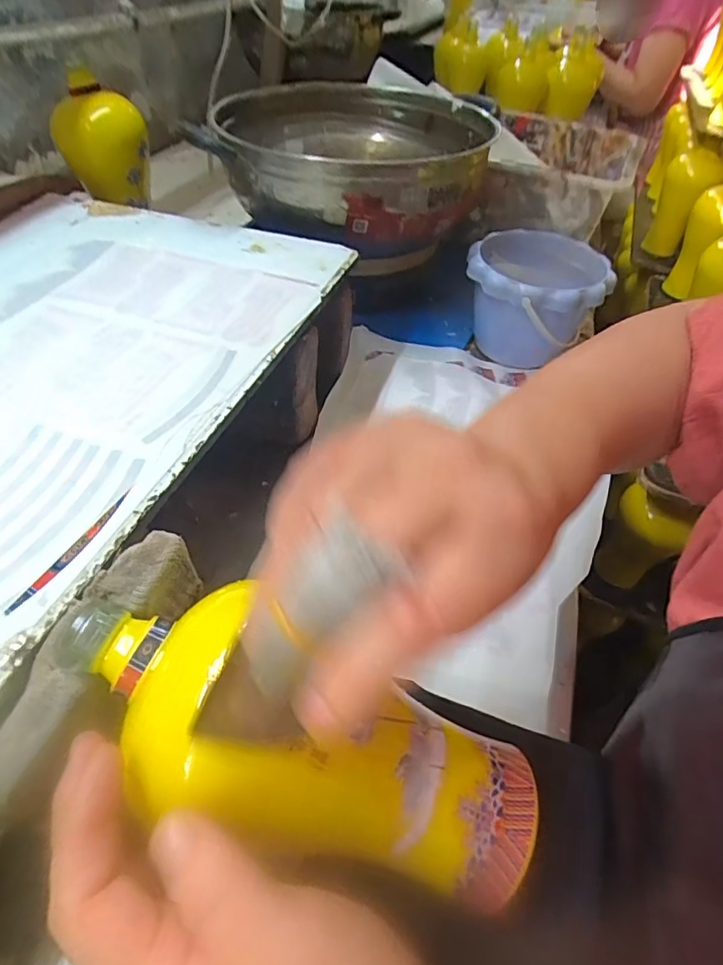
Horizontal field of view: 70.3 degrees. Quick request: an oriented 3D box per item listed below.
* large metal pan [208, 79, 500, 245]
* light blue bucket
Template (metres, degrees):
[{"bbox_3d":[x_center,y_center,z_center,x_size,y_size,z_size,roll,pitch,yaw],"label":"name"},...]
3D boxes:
[{"bbox_3d":[-0.008,-0.416,0.630,0.316,0.073,0.380,15,50,12],"label":"large metal pan"},{"bbox_3d":[0.191,-0.208,0.599,0.149,0.110,0.146,4,48,-4],"label":"light blue bucket"}]

